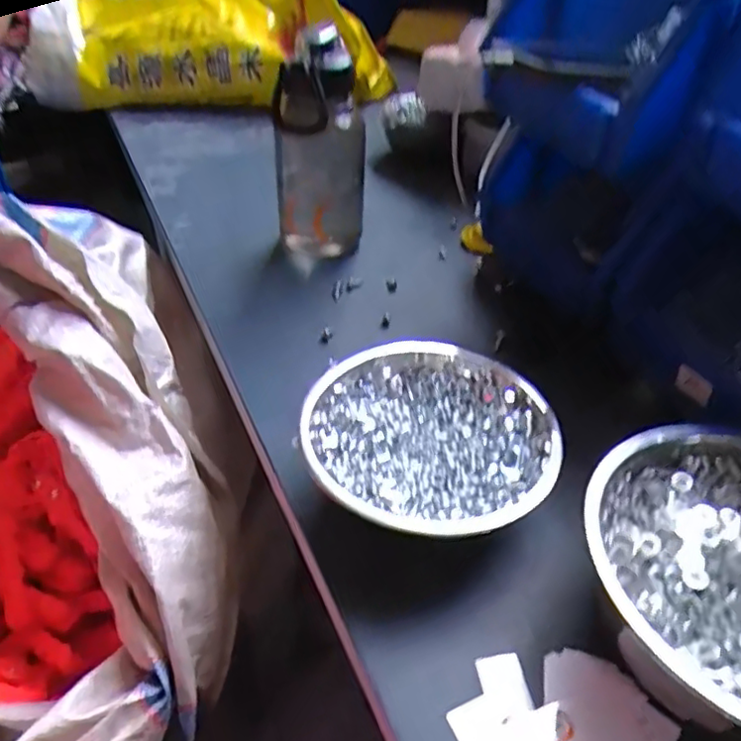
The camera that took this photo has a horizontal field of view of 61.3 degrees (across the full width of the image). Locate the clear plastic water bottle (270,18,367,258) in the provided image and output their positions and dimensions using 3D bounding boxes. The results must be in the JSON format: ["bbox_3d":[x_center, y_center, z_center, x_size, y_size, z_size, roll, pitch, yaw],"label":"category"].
[{"bbox_3d":[-0.053,-0.233,0.666,0.092,0.212,0.090,-2,40,-5],"label":"clear plastic water bottle"}]

